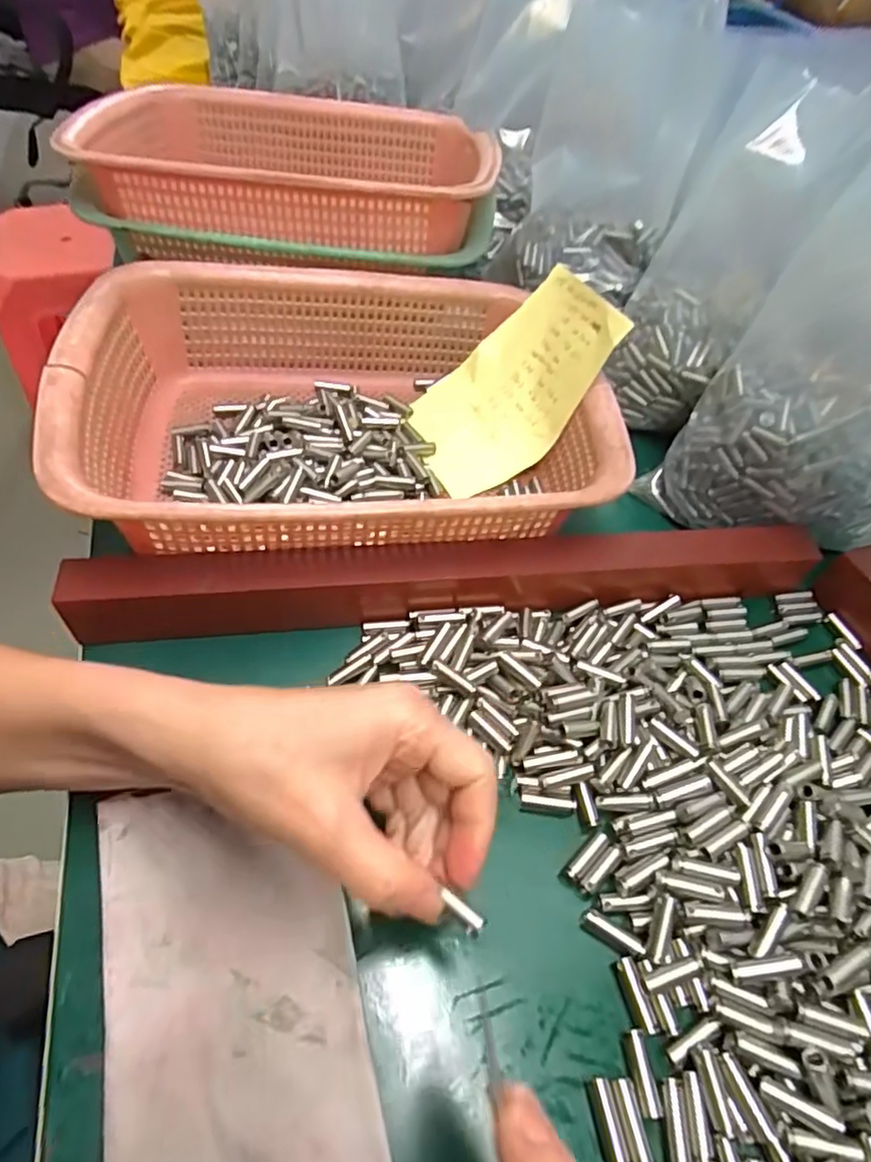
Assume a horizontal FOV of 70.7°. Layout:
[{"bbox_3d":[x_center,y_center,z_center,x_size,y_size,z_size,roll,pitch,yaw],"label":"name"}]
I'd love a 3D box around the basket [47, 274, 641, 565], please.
[{"bbox_3d":[-0.052,-0.103,0.367,0.286,0.082,0.222,-6,53,-11],"label":"basket"}]

